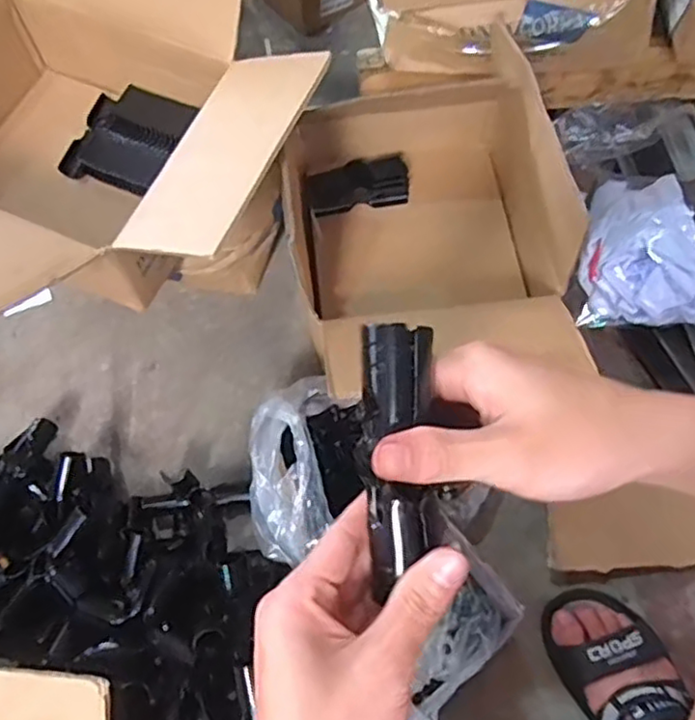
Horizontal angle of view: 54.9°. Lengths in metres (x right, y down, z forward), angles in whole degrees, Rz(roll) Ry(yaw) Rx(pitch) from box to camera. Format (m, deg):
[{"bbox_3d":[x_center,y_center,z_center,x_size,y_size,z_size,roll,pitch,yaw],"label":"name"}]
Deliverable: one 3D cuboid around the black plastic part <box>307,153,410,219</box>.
[{"bbox_3d":[0.015,-0.243,0.921,0.138,0.047,0.077,-8,64,-2],"label":"black plastic part"}]

